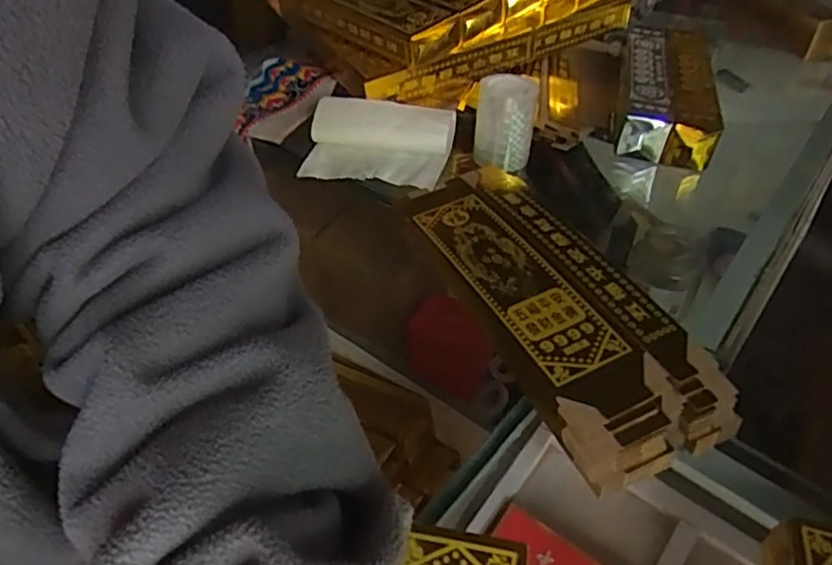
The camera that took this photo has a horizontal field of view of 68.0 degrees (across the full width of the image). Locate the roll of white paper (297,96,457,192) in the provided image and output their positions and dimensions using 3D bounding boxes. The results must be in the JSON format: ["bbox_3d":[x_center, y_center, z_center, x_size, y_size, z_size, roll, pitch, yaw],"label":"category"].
[{"bbox_3d":[-0.036,-0.123,0.559,0.125,0.046,0.086,10,46,11],"label":"roll of white paper"}]

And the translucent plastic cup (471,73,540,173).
[{"bbox_3d":[0.077,-0.142,0.546,0.051,0.070,0.051,1,45,2],"label":"translucent plastic cup"}]

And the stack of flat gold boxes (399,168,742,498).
[{"bbox_3d":[0.085,0.009,0.413,0.100,0.035,0.261,-20,48,-19],"label":"stack of flat gold boxes"}]

